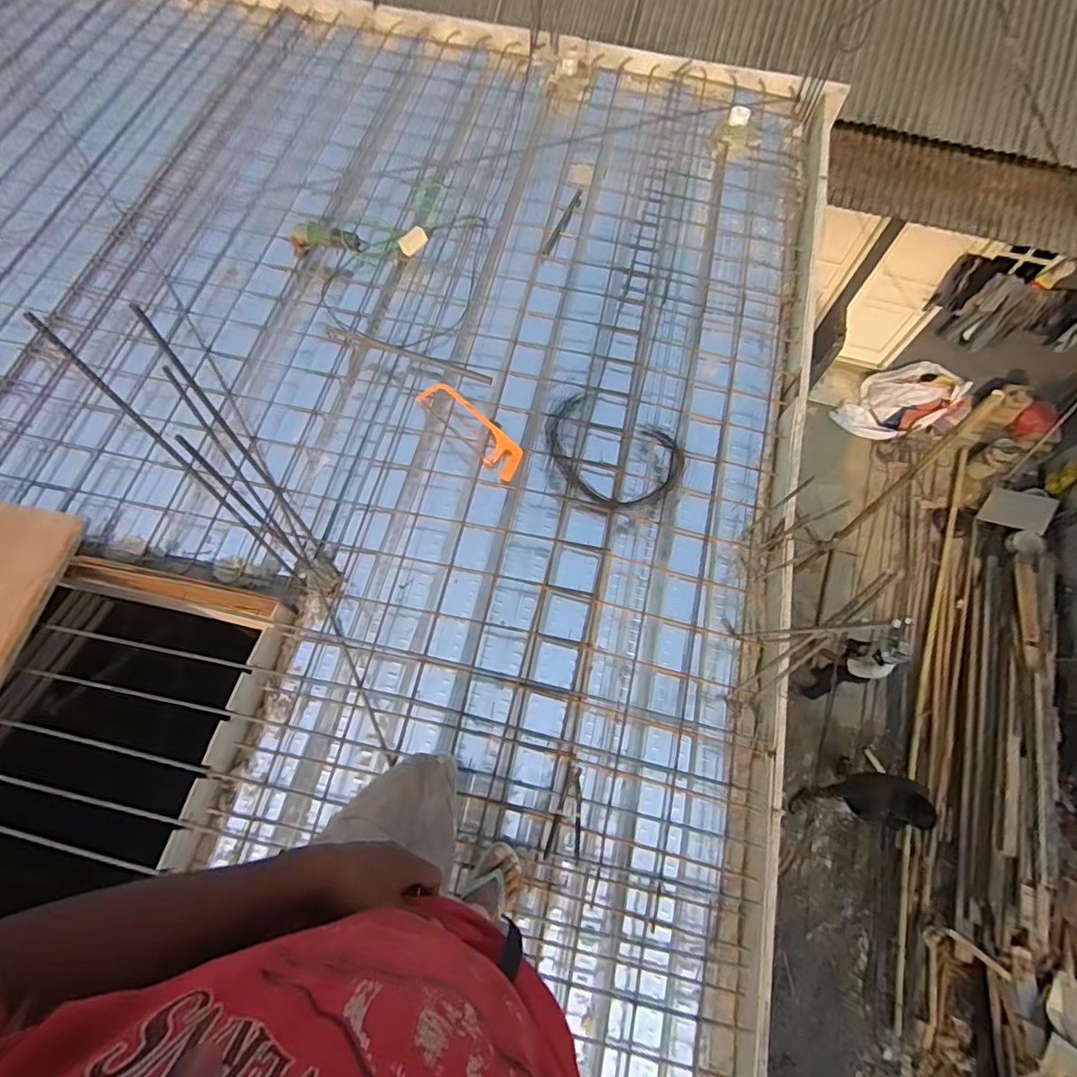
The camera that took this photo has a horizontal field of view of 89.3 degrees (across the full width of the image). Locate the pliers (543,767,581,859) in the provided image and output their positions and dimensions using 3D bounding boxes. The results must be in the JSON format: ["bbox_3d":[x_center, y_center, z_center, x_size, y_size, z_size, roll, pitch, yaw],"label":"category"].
[{"bbox_3d":[0.069,0.700,1.397,0.087,0.028,0.210,6,66,0],"label":"pliers"}]

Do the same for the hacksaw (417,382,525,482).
[{"bbox_3d":[-0.217,-0.376,1.852,0.143,0.046,0.481,-39,74,-17],"label":"hacksaw"}]

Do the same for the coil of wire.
[{"bbox_3d":[0.242,-0.284,1.832,0.479,0.054,0.391,22,67,6],"label":"coil of wire"}]

